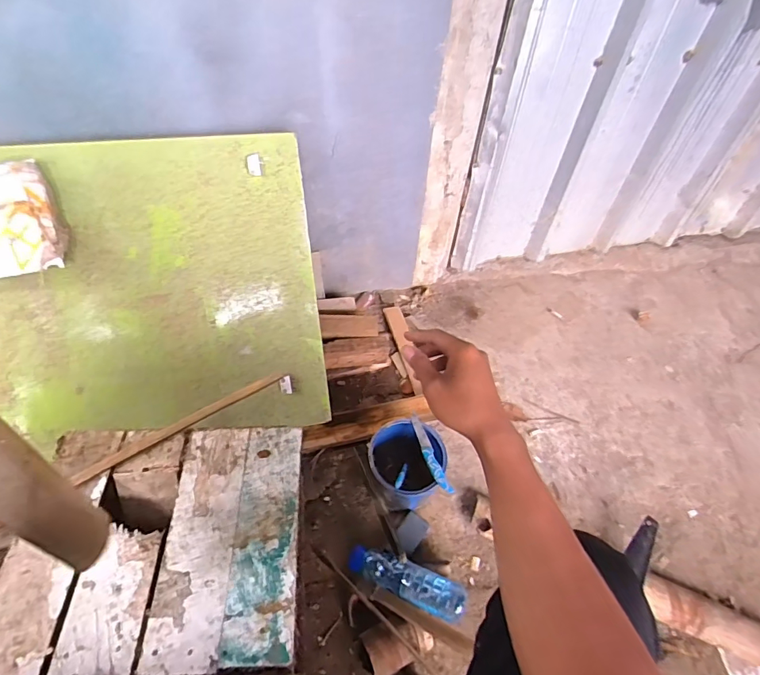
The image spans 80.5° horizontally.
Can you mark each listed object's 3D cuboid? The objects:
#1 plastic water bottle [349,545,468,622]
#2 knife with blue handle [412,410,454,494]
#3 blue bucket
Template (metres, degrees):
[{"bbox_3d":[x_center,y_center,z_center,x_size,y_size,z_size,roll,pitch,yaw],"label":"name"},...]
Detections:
[{"bbox_3d":[0.050,0.428,0.792,0.211,0.059,0.061,16,50,8],"label":"plastic water bottle"},{"bbox_3d":[0.096,0.226,0.888,0.024,0.013,0.178,-13,53,-16],"label":"knife with blue handle"},{"bbox_3d":[0.050,0.264,0.925,0.145,0.118,0.145,3,50,-3],"label":"blue bucket"}]

